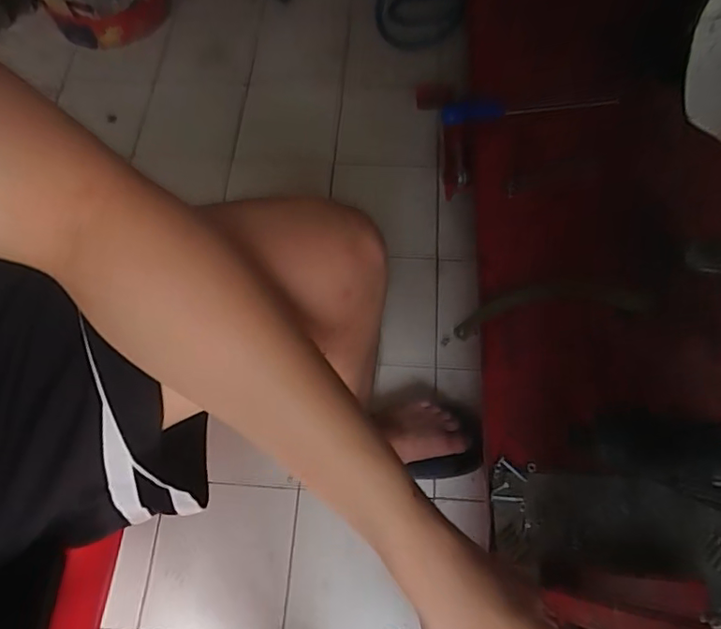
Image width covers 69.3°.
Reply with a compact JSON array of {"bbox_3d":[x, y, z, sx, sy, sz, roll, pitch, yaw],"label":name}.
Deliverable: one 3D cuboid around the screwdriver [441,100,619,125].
[{"bbox_3d":[0.244,-0.302,0.768,0.247,0.032,0.032,-2,66,1],"label":"screwdriver"}]

